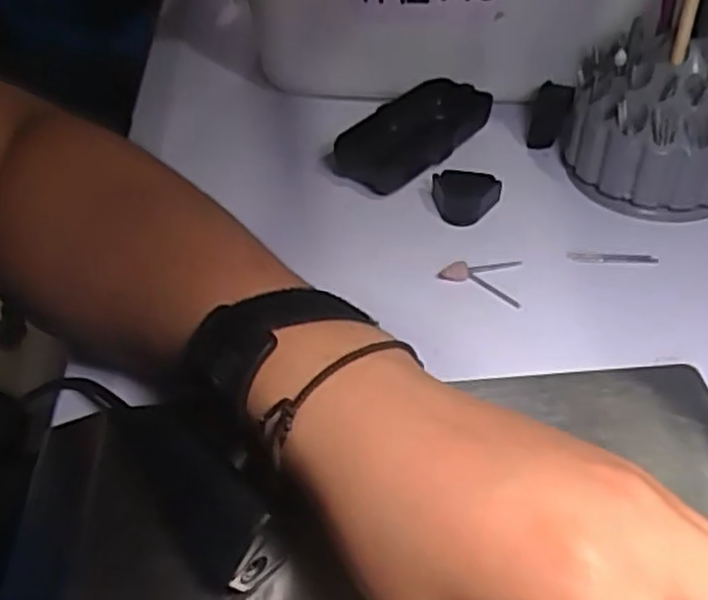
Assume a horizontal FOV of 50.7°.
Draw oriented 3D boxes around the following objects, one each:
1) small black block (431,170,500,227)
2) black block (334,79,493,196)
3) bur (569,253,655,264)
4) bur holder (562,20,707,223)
[{"bbox_3d":[0.062,-0.061,0.435,0.037,0.017,0.032,23,49,24],"label":"small black block"},{"bbox_3d":[0.037,-0.104,0.469,0.049,0.024,0.104,31,53,30],"label":"black block"},{"bbox_3d":[0.138,-0.023,0.399,0.048,0.004,0.006,0,44,3],"label":"bur"},{"bbox_3d":[0.171,-0.106,0.425,0.113,0.081,0.088,12,45,14],"label":"bur holder"}]

